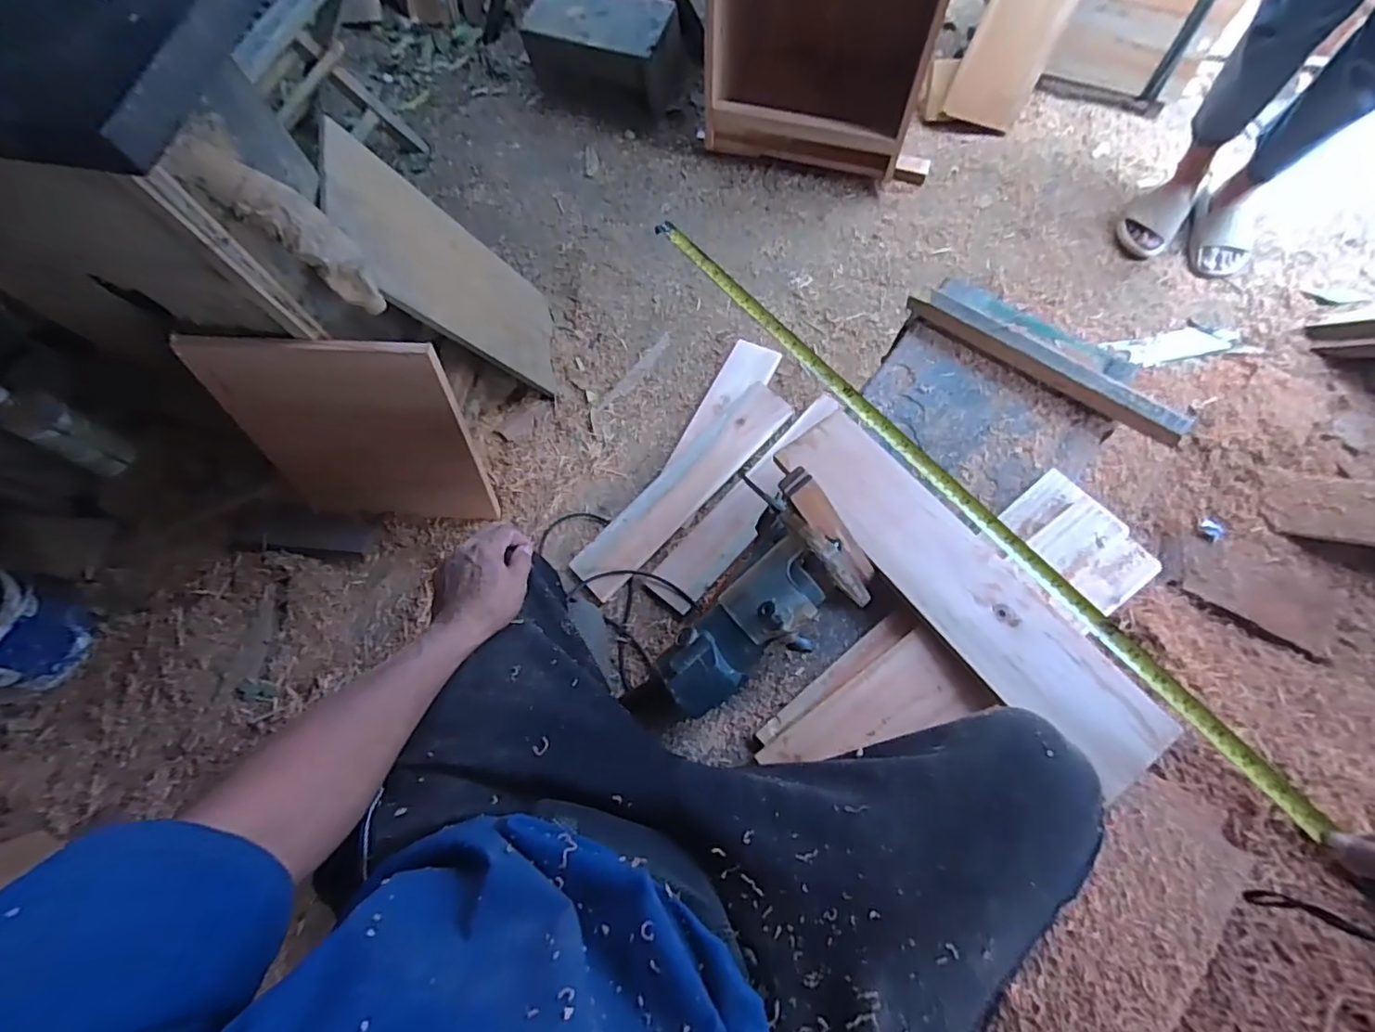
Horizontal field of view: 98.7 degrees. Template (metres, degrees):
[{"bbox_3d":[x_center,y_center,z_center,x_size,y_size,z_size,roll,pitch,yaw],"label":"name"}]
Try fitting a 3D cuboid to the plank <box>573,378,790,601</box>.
[{"bbox_3d":[-0.003,-0.056,1.167,0.106,0.034,0.530,42,77,15],"label":"plank"}]

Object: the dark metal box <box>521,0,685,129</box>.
[{"bbox_3d":[-0.203,-1.146,1.460,0.385,0.198,0.183,19,69,9],"label":"dark metal box"}]

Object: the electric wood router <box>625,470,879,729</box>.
[{"bbox_3d":[0.059,0.097,0.569,0.137,0.109,0.264,41,92,14],"label":"electric wood router"}]

